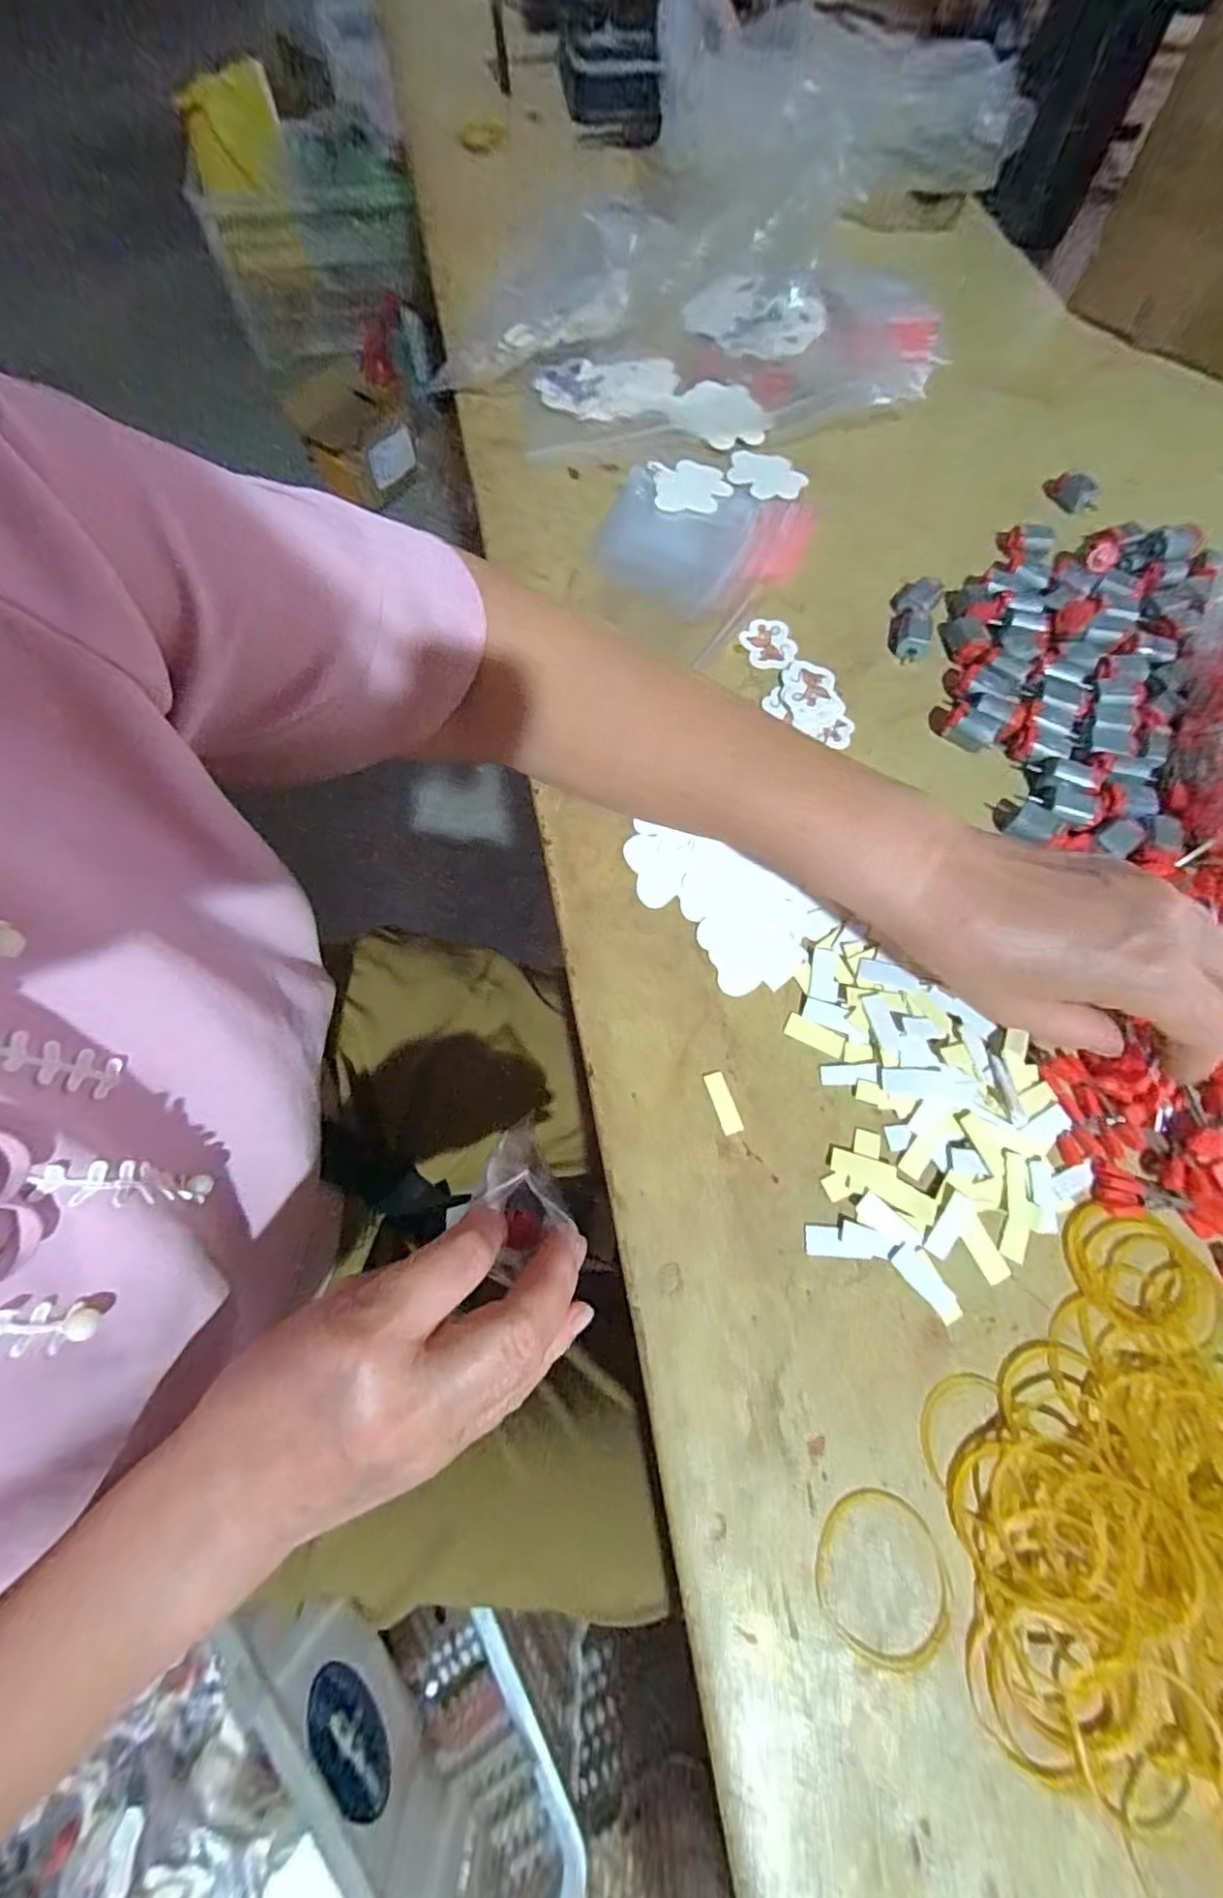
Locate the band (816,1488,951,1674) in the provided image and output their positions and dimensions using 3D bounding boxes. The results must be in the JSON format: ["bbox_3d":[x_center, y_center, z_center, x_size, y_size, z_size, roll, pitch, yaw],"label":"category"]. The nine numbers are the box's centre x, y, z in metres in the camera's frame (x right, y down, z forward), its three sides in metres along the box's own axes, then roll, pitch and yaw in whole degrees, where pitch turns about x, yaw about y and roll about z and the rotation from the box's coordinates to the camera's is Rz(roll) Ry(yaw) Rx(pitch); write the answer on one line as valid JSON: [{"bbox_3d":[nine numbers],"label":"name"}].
[{"bbox_3d":[0.100,0.230,0.220,0.048,0.004,0.049,6,69,3],"label":"band"}]

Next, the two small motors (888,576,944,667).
[{"bbox_3d":[0.196,-0.218,0.393,0.027,0.013,0.064,20,70,8],"label":"two small motors"}]

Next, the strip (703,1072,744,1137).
[{"bbox_3d":[0.053,0.072,0.283,0.009,0.004,0.029,-19,70,-7],"label":"strip"}]

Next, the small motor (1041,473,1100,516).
[{"bbox_3d":[0.337,-0.334,0.443,0.040,0.017,0.023,42,75,15],"label":"small motor"}]

